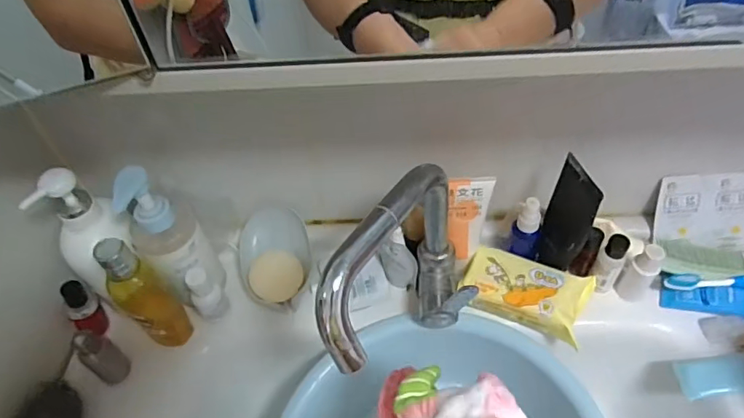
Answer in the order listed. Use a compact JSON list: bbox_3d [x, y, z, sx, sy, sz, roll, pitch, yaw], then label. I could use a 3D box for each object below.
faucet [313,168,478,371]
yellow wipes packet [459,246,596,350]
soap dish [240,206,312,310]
[{"bbox_3d":[0.030,0.072,0.442,0.064,0.185,0.187,21,55,23],"label":"faucet"},{"bbox_3d":[0.164,0.086,0.552,0.126,0.030,0.073,17,53,20],"label":"yellow wipes packet"},{"bbox_3d":[-0.112,0.055,0.593,0.083,0.052,0.106,-13,49,-5],"label":"soap dish"}]

